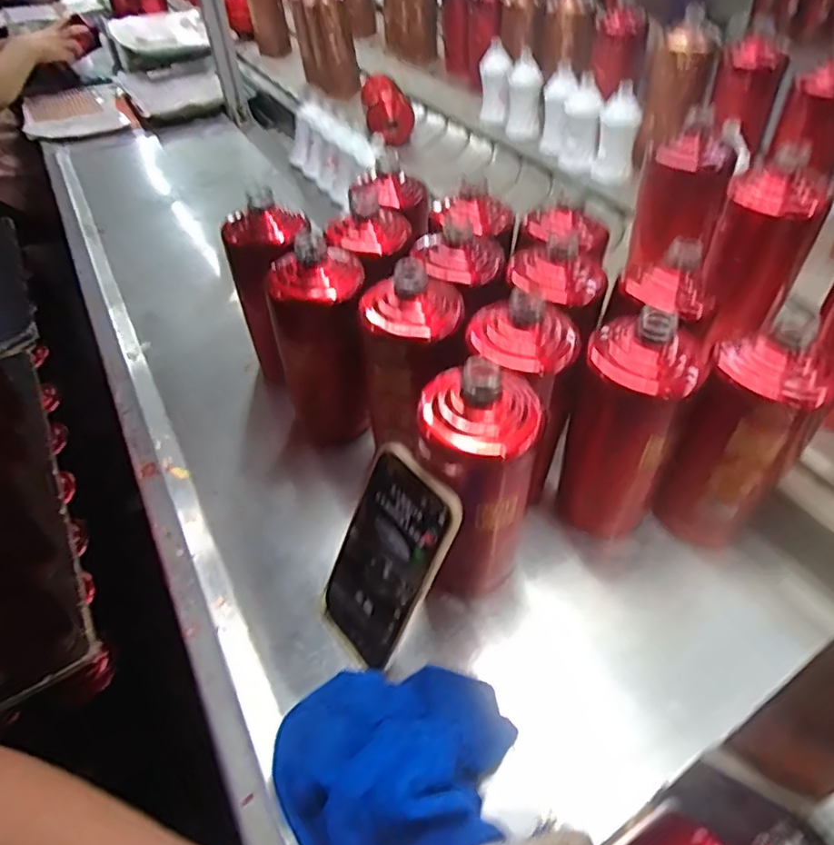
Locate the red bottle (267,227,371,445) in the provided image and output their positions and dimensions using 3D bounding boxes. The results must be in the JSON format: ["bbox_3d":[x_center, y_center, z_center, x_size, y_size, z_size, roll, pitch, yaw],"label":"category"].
[{"bbox_3d":[-0.087,-0.071,0.553,0.085,0.195,0.068,-7,46,-1],"label":"red bottle"}]

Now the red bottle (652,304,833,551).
[{"bbox_3d":[0.238,0.024,0.445,0.079,0.177,0.068,33,57,31],"label":"red bottle"}]

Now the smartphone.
[{"bbox_3d":[-0.024,0.101,0.412,0.009,0.169,0.081,-8,42,-46],"label":"smartphone"}]

